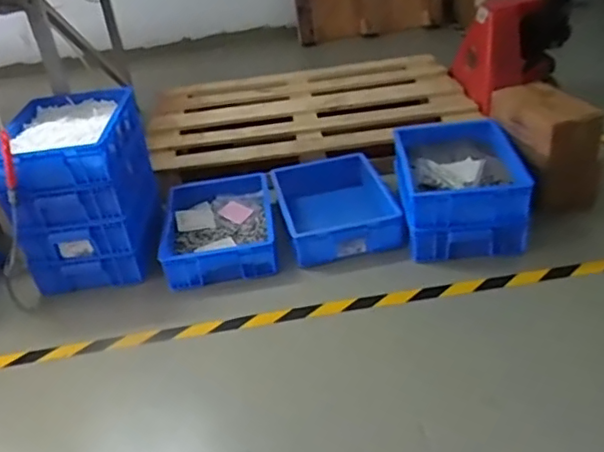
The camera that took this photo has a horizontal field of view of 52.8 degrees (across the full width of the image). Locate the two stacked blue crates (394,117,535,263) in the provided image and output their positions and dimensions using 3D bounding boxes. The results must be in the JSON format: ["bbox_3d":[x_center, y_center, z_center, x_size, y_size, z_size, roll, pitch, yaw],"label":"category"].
[{"bbox_3d":[0.409,-0.105,1.644,0.309,0.238,0.490,-3,33,7],"label":"two stacked blue crates"}]

